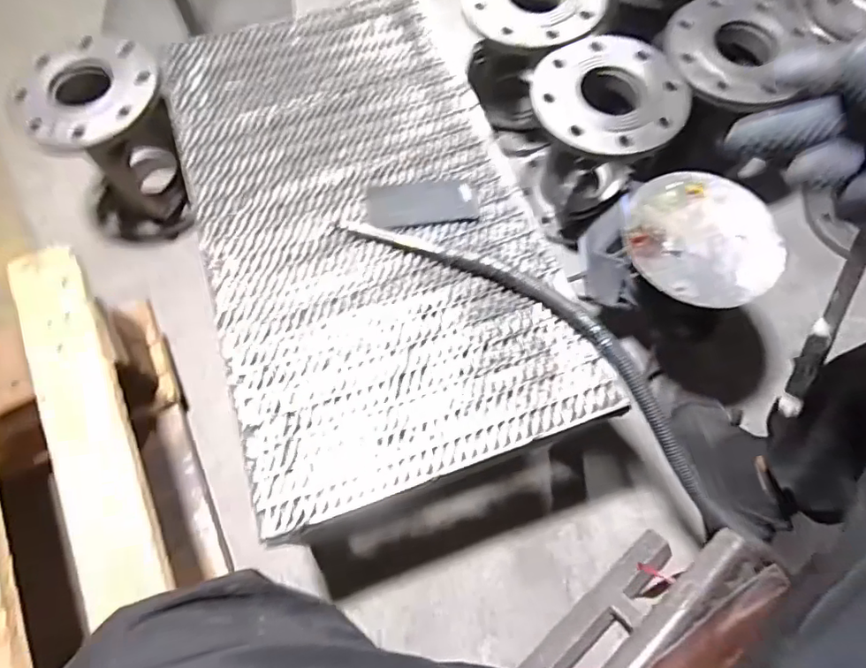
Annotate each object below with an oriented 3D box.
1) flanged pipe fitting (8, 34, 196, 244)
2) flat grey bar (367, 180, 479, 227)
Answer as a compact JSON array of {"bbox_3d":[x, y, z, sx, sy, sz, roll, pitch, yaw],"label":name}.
[{"bbox_3d":[-0.463,-0.278,0.782,0.195,0.244,0.194,1,68,-2],"label":"flanged pipe fitting"},{"bbox_3d":[-0.013,-0.163,0.644,0.130,0.006,0.064,-6,68,-4],"label":"flat grey bar"}]

